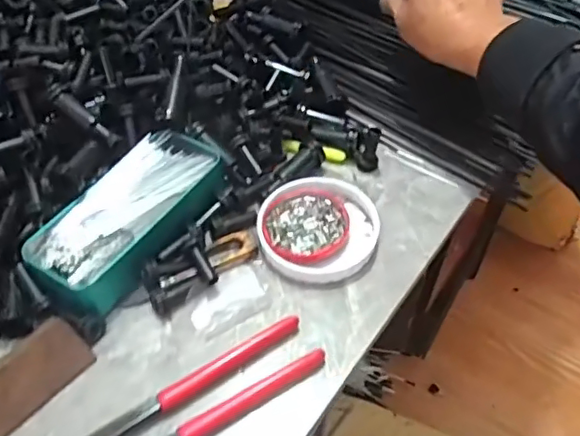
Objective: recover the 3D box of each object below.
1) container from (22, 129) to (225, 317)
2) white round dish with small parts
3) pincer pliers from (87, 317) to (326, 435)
[{"bbox_3d":[-0.117,-0.001,0.427,0.078,0.040,0.157,25,53,20],"label":"container"},{"bbox_3d":[0.021,0.007,0.430,0.087,0.020,0.086,-1,50,1],"label":"white round dish with small parts"},{"bbox_3d":[-0.071,0.122,0.347,0.197,0.013,0.041,-28,55,-20],"label":"pincer pliers"}]

